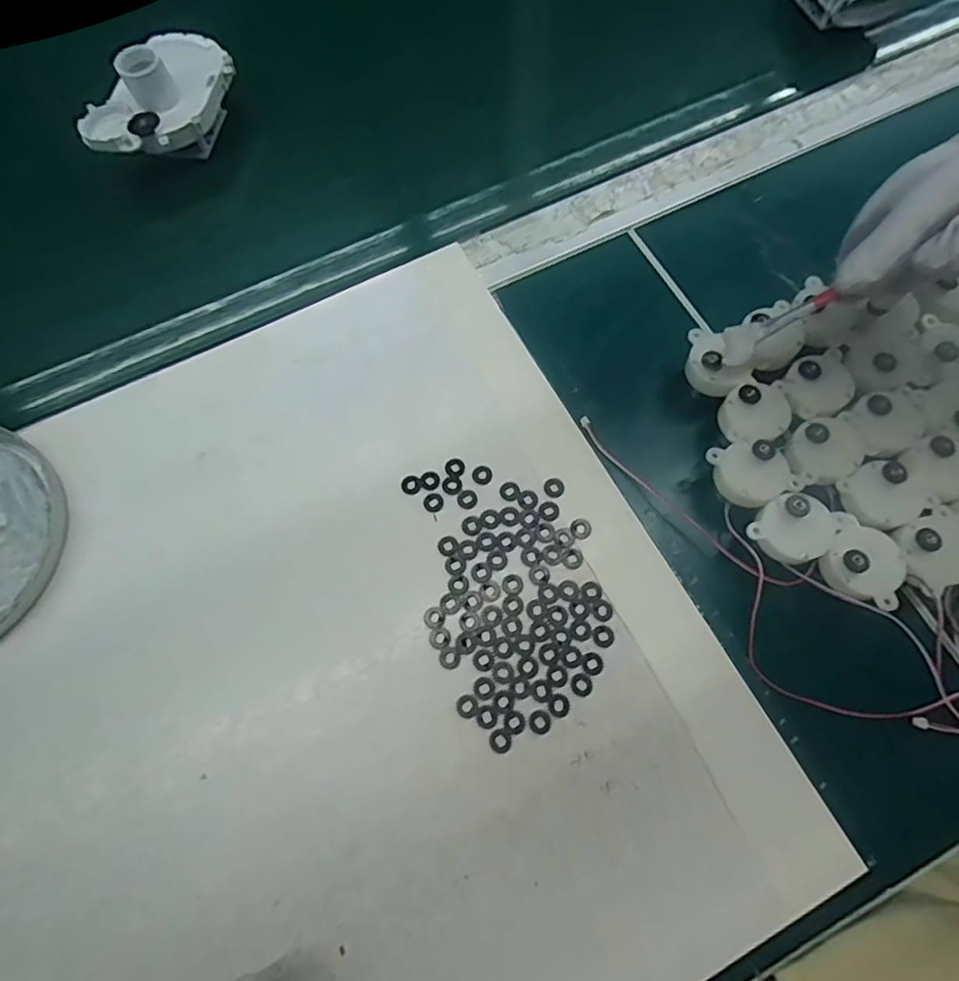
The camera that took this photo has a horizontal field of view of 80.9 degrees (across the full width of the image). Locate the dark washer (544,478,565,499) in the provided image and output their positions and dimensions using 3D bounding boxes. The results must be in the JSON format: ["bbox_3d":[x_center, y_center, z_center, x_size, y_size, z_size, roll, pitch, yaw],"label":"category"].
[{"bbox_3d":[0.039,-0.002,0.296,0.010,0.004,0.011,27,74,11],"label":"dark washer"}]

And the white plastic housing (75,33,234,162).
[{"bbox_3d":[-0.204,-0.253,0.368,0.056,0.054,0.106,23,73,10],"label":"white plastic housing"}]

